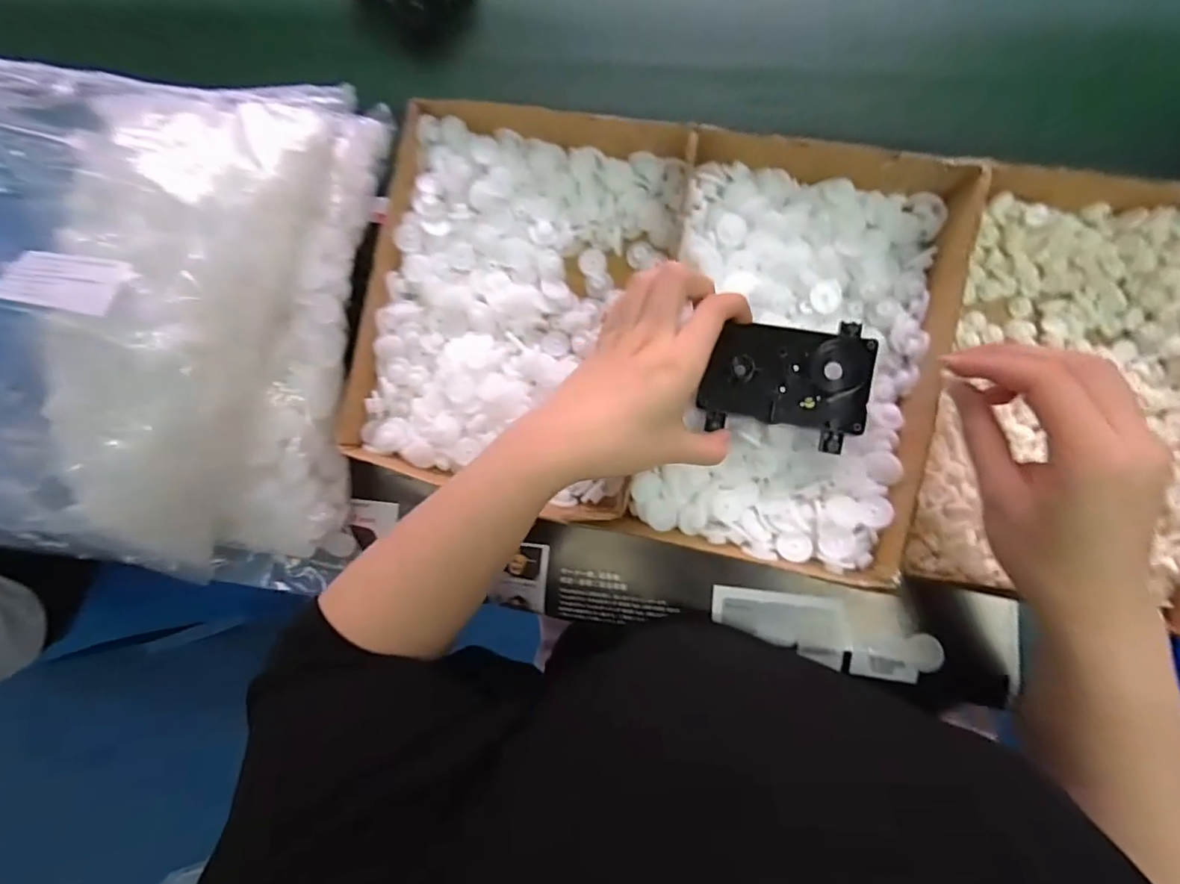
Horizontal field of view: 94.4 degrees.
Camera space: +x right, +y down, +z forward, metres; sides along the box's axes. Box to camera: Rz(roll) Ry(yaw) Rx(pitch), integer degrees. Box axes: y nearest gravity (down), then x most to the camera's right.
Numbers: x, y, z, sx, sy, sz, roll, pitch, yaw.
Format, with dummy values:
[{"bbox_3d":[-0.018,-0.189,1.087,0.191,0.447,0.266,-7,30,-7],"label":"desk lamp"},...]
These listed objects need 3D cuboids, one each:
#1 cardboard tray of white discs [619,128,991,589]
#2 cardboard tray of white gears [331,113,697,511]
[{"bbox_3d":[0.132,-0.054,0.357,0.172,0.043,0.263,10,89,10],"label":"cardboard tray of white discs"},{"bbox_3d":[-0.051,-0.097,0.389,0.201,0.045,0.264,13,89,10],"label":"cardboard tray of white gears"}]

